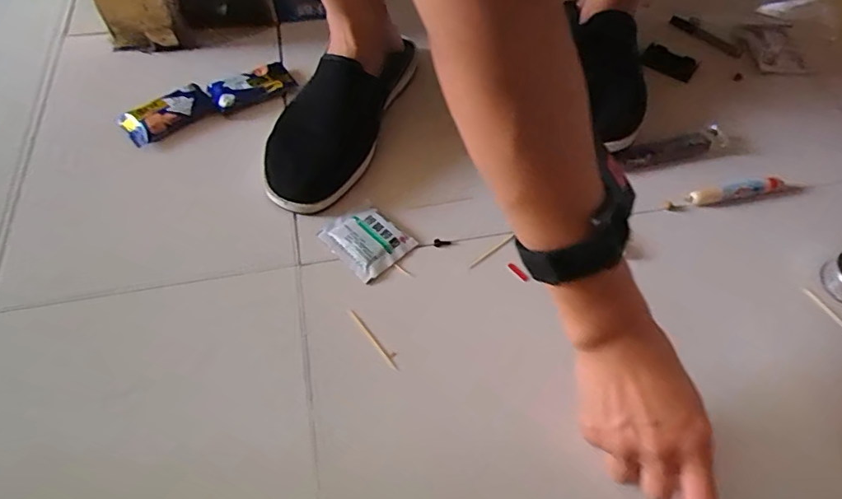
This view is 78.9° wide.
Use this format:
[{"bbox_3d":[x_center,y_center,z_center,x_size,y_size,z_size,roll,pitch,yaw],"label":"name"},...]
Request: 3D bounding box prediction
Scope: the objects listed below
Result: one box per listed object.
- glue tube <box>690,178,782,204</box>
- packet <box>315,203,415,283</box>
[{"bbox_3d":[0.294,-0.056,0.476,0.095,0.009,0.015,-9,59,-6],"label":"glue tube"},{"bbox_3d":[-0.047,-0.009,0.439,0.056,0.005,0.067,-40,67,-22],"label":"packet"}]

